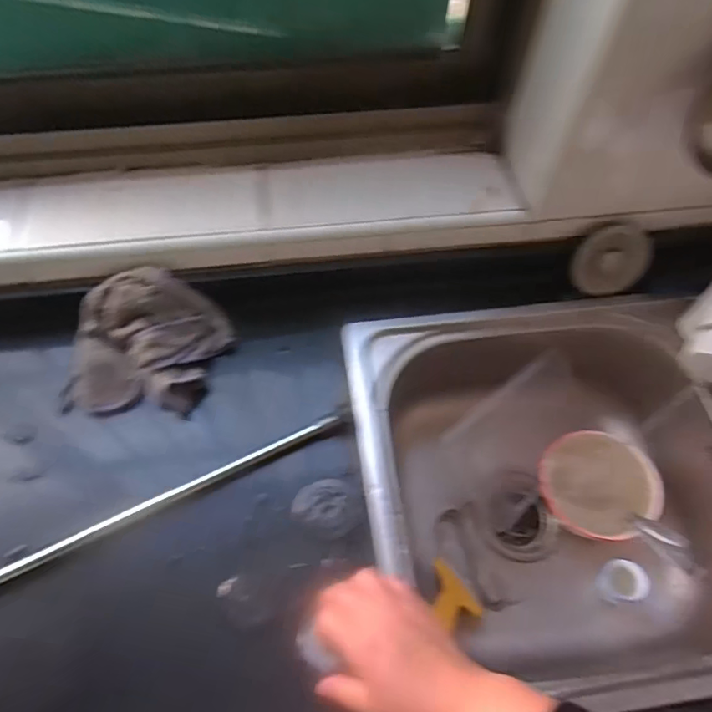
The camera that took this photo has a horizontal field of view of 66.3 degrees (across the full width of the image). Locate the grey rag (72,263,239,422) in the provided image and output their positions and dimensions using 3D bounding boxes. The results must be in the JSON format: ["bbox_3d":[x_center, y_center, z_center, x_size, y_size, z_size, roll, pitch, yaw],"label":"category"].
[{"bbox_3d":[-0.213,-0.015,0.553,0.155,0.072,0.126,0,60,-2],"label":"grey rag"}]

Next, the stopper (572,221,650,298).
[{"bbox_3d":[0.292,-0.110,0.627,0.086,0.080,0.016,4,23,-5],"label":"stopper"}]

